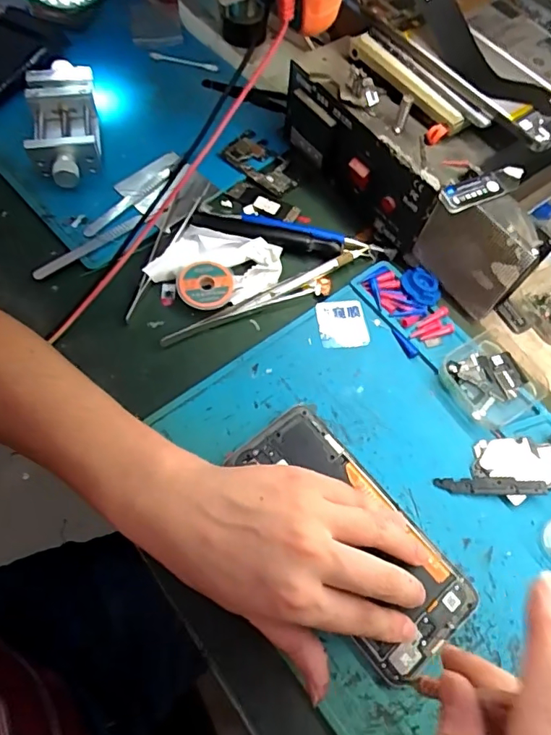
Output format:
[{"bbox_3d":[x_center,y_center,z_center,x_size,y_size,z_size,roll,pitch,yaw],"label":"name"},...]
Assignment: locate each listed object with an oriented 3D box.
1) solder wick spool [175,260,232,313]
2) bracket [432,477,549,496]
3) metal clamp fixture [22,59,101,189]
[{"bbox_3d":[-0.054,-0.064,0.391,0.042,0.010,0.042,1,64,-2],"label":"solder wick spool"},{"bbox_3d":[0.143,0.079,0.338,0.071,0.004,0.010,0,81,7],"label":"bracket"},{"bbox_3d":[-0.187,-0.214,0.448,0.058,0.034,0.124,-10,65,-8],"label":"metal clamp fixture"}]

